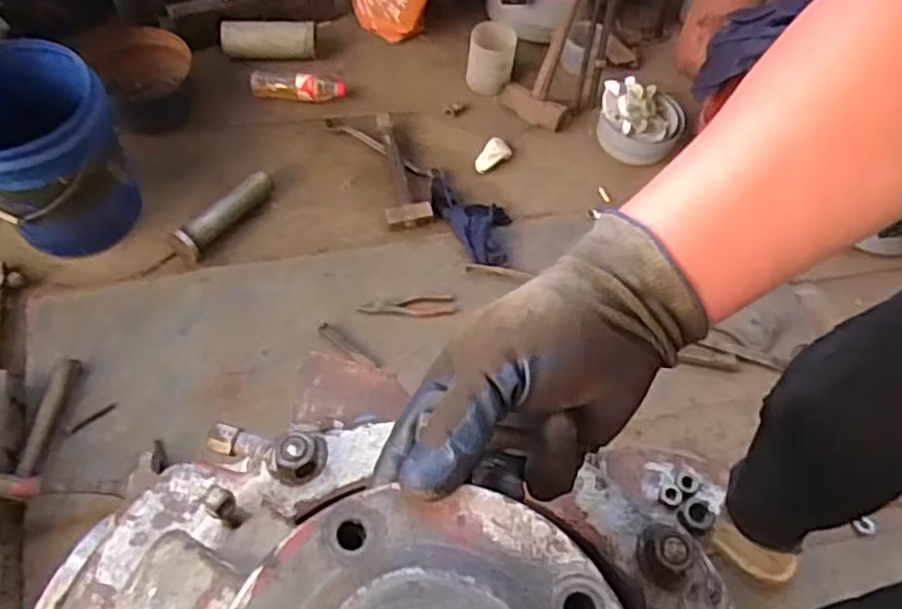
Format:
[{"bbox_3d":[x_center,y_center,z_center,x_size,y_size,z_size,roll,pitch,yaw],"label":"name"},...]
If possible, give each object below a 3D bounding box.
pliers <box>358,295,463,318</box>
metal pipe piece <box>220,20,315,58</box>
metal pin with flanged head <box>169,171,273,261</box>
[{"bbox_3d":[-0.085,0.003,1.386,0.191,0.009,0.050,0,59,-5],"label":"pliers"},{"bbox_3d":[-0.446,-0.658,1.716,0.227,0.063,0.080,-3,59,-6],"label":"metal pipe piece"},{"bbox_3d":[-0.479,-0.196,1.483,0.069,0.068,0.248,32,62,14],"label":"metal pin with flanged head"}]

